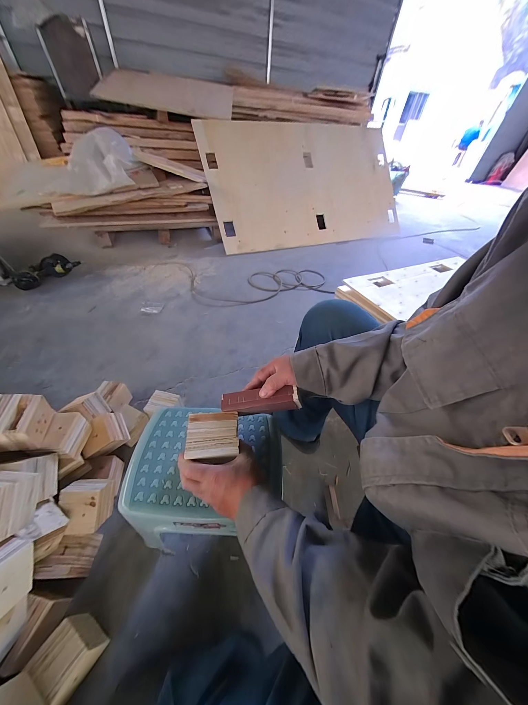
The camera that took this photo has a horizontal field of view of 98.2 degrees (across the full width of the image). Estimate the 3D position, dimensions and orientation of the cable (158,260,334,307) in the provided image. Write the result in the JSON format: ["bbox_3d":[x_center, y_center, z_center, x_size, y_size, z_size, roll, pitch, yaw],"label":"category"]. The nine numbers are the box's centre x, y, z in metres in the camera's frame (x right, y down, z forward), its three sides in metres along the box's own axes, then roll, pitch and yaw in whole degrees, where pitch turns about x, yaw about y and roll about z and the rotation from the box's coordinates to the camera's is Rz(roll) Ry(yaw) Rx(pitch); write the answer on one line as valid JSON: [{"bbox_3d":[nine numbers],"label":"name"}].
[{"bbox_3d":[-0.138,-0.478,1.581,1.217,0.017,0.563,2,47,-5],"label":"cable"}]

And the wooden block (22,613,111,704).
[{"bbox_3d":[-0.376,0.593,0.452,0.089,0.096,0.080,31,51,21],"label":"wooden block"}]

